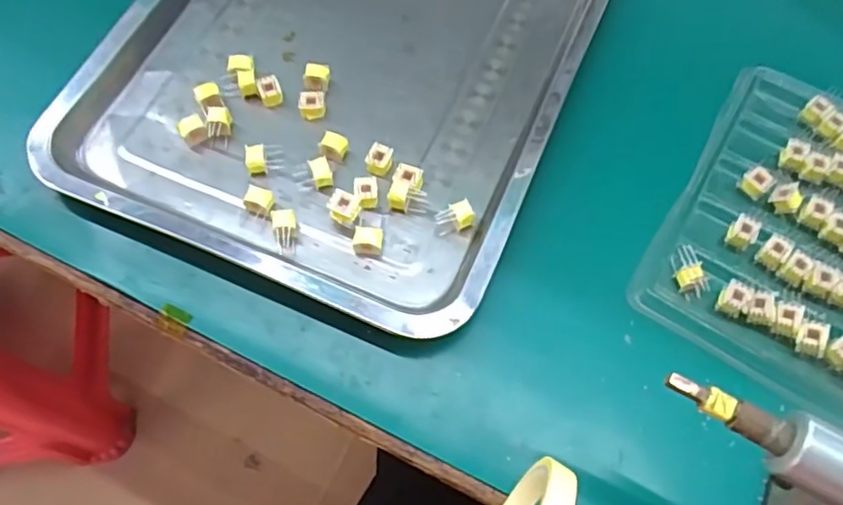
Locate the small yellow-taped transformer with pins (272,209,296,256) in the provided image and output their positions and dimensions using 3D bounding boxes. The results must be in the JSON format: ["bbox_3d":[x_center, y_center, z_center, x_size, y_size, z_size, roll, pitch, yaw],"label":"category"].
[{"bbox_3d":[-0.080,-0.013,0.361,0.013,0.012,0.024,-7,65,-4],"label":"small yellow-taped transformer with pins"}]

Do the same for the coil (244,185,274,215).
[{"bbox_3d":[-0.097,-0.030,0.369,0.017,0.011,0.014,20,67,9],"label":"coil"}]

